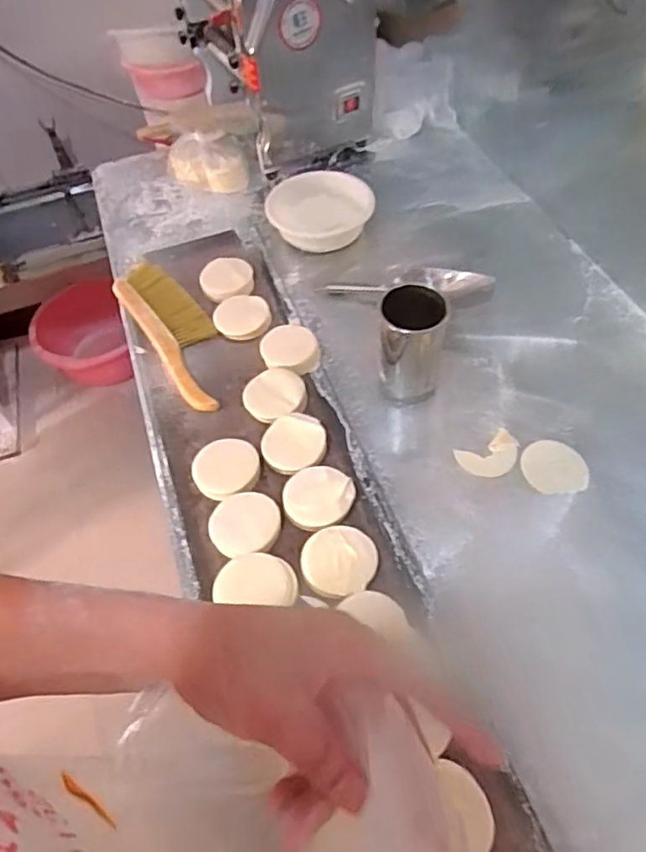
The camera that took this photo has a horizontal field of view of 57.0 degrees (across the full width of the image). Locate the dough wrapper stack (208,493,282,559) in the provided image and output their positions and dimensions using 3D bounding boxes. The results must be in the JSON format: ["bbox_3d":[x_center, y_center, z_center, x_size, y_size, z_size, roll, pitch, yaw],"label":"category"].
[{"bbox_3d":[-0.099,0.124,0.750,0.089,0.013,0.083,-8,54,-2],"label":"dough wrapper stack"}]

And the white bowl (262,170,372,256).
[{"bbox_3d":[-0.011,-0.412,1.121,0.181,0.072,0.193,-2,54,3],"label":"white bowl"}]

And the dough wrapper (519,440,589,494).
[{"bbox_3d":[0.313,0.053,0.803,0.087,0.004,0.083,-4,54,1],"label":"dough wrapper"}]

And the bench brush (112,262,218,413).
[{"bbox_3d":[-0.240,-0.160,0.971,0.103,0.044,0.368,-30,58,-17],"label":"bench brush"}]

